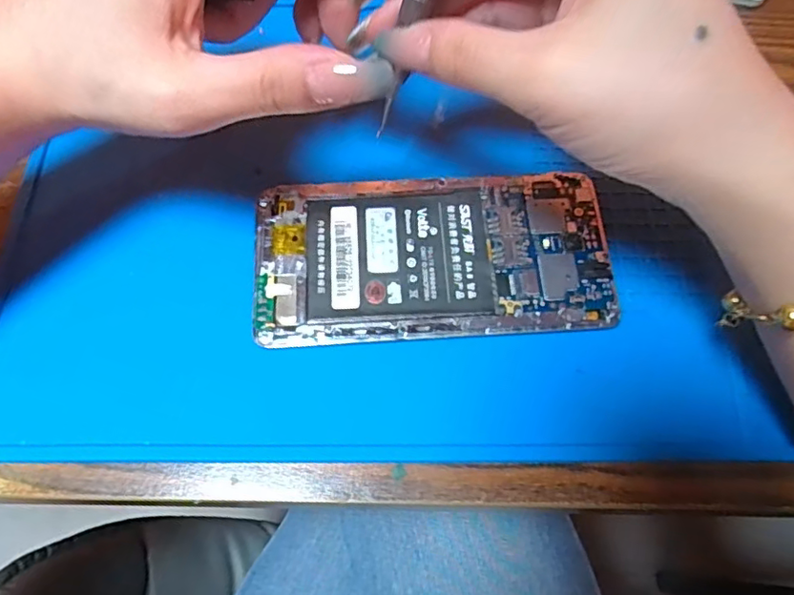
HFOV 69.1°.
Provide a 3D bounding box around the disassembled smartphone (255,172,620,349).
[{"bbox_3d":[0.014,-0.017,0.234,0.138,0.007,0.070,-3,67,-1],"label":"disassembled smartphone"}]

